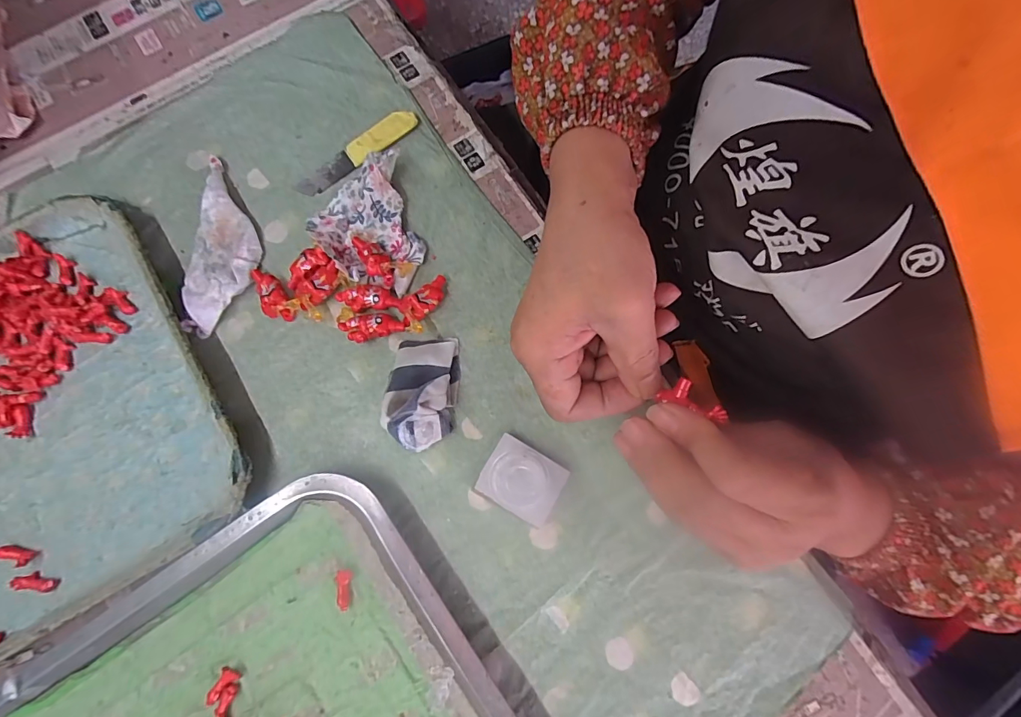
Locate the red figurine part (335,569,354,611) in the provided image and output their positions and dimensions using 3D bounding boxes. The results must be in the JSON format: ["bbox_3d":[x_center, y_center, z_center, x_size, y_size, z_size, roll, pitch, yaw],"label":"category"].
[{"bbox_3d":[-0.103,0.143,0.273,0.010,0.007,0.022,1,77,-1],"label":"red figurine part"}]

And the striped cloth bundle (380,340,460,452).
[{"bbox_3d":[-0.058,0.021,0.292,0.042,0.026,0.075,6,77,0],"label":"striped cloth bundle"}]

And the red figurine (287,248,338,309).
[{"bbox_3d":[-0.139,-0.057,0.312,0.034,0.014,0.033,0,77,-2],"label":"red figurine"}]

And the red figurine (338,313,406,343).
[{"bbox_3d":[-0.095,-0.022,0.306,0.040,0.014,0.018,-16,78,-5],"label":"red figurine"}]

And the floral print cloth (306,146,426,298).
[{"bbox_3d":[-0.092,-0.098,0.318,0.085,0.018,0.089,39,79,7],"label":"floral print cloth"}]

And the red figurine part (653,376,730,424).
[{"bbox_3d":[0.097,0.022,0.236,0.035,0.008,0.016,29,77,32],"label":"red figurine part"}]

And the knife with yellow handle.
[{"bbox_3d":[-0.117,-0.158,0.336,0.104,0.005,0.021,-38,81,-9],"label":"knife with yellow handle"}]

